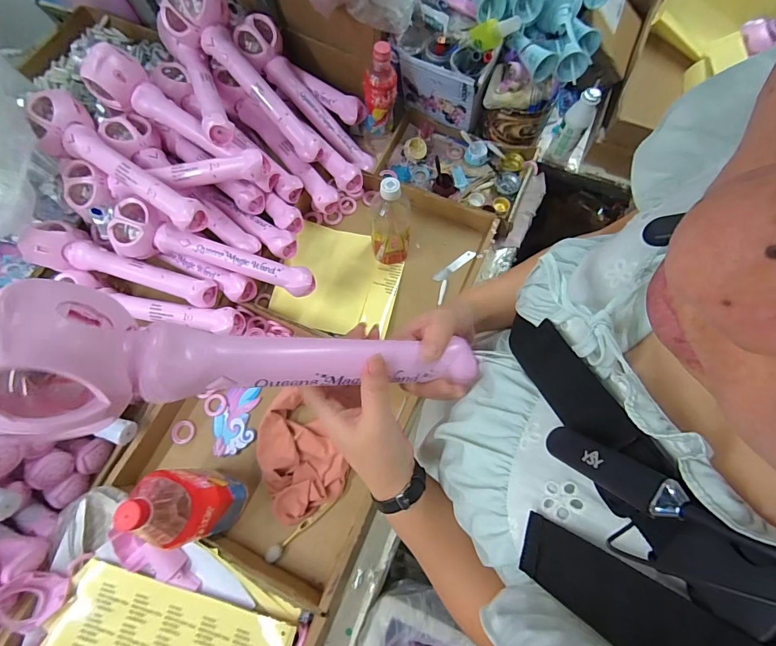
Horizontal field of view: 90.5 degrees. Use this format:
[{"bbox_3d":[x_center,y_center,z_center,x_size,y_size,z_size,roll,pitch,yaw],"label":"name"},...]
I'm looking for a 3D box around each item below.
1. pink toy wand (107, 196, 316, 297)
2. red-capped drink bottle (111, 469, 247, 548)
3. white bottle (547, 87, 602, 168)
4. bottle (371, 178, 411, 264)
[{"bbox_3d":[-0.292,-0.109,0.627,0.339,0.070,0.080,18,72,7],"label":"pink toy wand"},{"bbox_3d":[-0.267,0.246,0.513,0.083,0.221,0.077,0,71,1],"label":"red-capped drink bottle"},{"bbox_3d":[0.366,-0.383,0.756,0.052,0.142,0.041,32,75,11],"label":"white bottle"},{"bbox_3d":[0.005,-0.166,0.656,0.066,0.181,0.059,-1,71,1],"label":"bottle"}]

